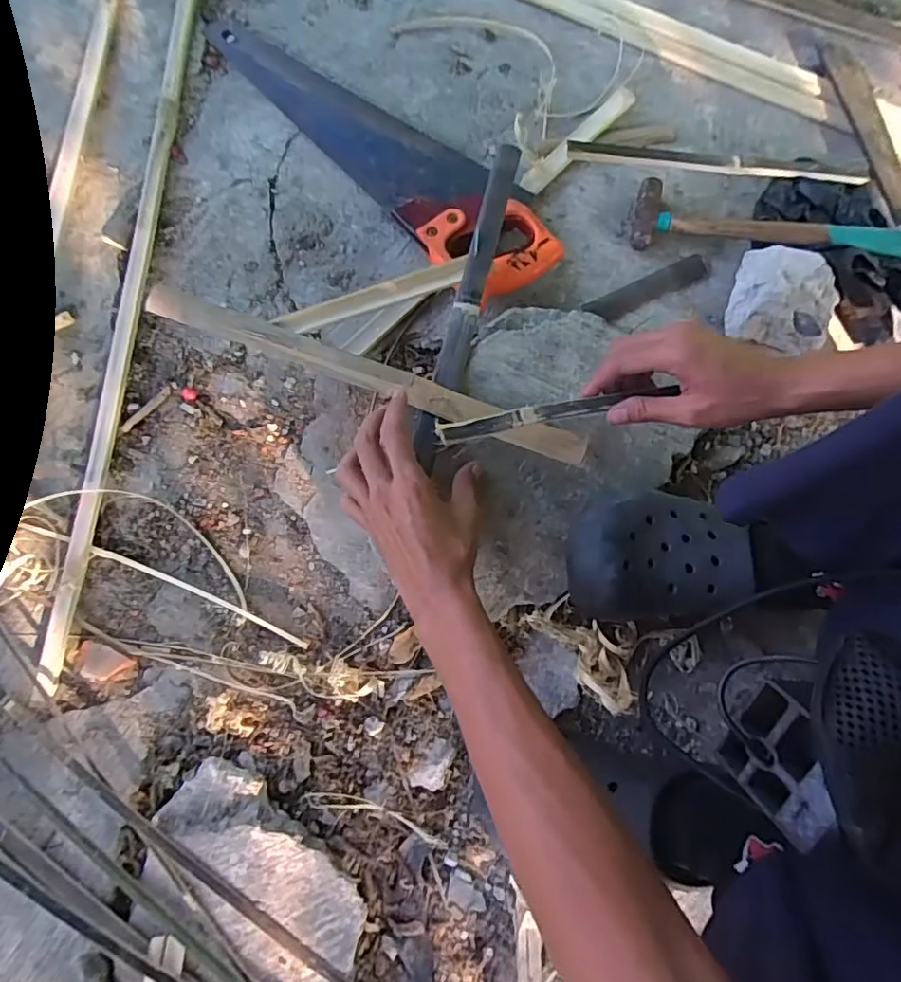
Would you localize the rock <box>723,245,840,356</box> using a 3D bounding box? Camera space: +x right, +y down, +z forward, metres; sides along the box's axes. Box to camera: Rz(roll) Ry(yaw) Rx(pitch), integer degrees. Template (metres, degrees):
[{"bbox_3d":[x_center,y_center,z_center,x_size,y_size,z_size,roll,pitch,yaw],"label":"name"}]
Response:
[{"bbox_3d":[0.342,-0.197,0.575,0.104,0.055,0.092,14,80,3],"label":"rock"}]

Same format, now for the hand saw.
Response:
[{"bbox_3d":[-0.079,-0.405,0.625,0.131,0.048,0.509,-39,81,-6],"label":"hand saw"}]

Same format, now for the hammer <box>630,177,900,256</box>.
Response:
[{"bbox_3d":[0.338,-0.283,0.585,0.284,0.023,0.077,7,86,11],"label":"hammer"}]

